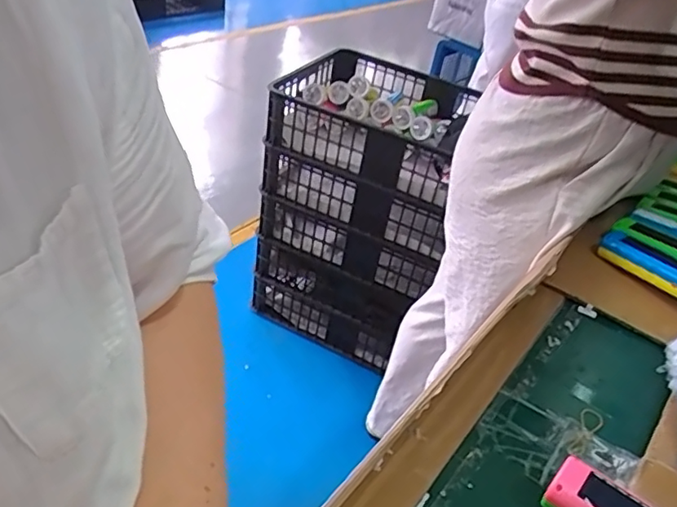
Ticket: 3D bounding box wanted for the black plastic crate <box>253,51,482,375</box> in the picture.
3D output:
[{"bbox_3d":[0.084,-0.102,1.511,0.469,0.618,0.424,24,42,19],"label":"black plastic crate"}]

